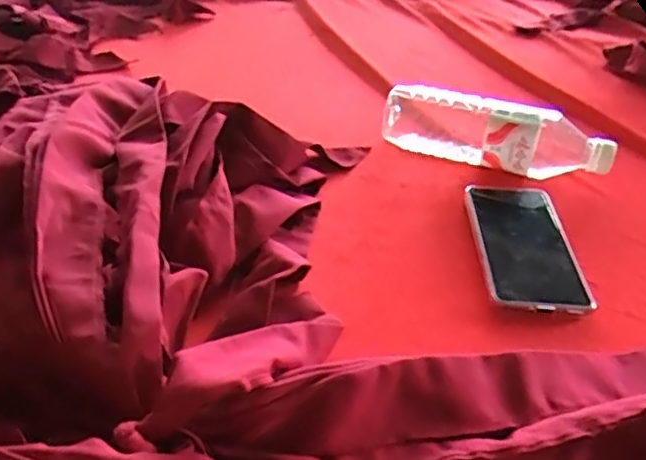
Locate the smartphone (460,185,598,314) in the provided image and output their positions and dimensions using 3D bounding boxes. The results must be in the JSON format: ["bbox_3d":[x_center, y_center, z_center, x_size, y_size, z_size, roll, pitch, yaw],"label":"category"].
[{"bbox_3d":[0.164,0.009,0.516,0.077,0.016,0.163,3,36,-1],"label":"smartphone"}]

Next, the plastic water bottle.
[{"bbox_3d":[0.169,-0.094,0.623,0.219,0.060,0.055,10,36,10],"label":"plastic water bottle"}]

